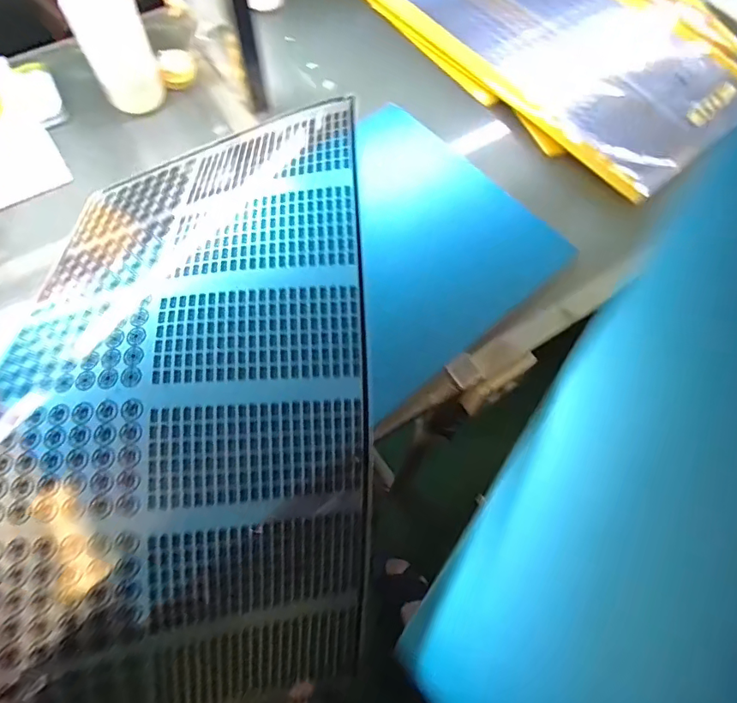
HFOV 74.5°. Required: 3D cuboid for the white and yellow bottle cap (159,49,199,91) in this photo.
[{"bbox_3d":[-0.270,-0.404,0.693,0.048,0.027,0.050,1,64,-2],"label":"white and yellow bottle cap"}]

